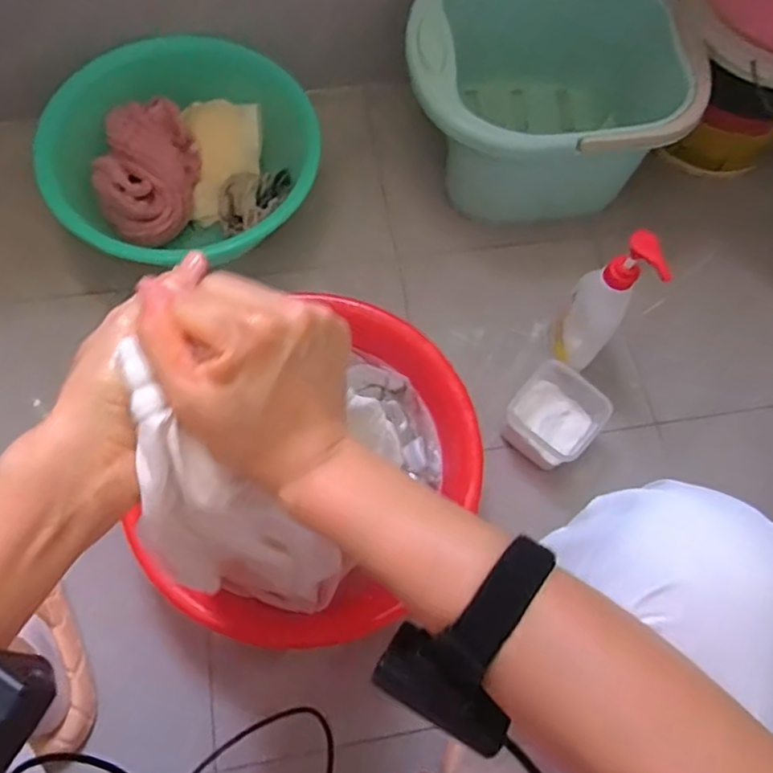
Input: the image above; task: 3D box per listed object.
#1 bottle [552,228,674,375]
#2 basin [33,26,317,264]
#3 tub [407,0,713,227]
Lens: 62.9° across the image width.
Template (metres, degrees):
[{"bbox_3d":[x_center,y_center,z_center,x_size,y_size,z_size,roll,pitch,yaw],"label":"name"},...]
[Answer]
[{"bbox_3d":[0.256,-0.087,0.768,0.063,0.248,0.088,20,70,4],"label":"bottle"},{"bbox_3d":[-0.266,-0.317,0.869,0.346,0.148,0.321,19,70,4],"label":"basin"},{"bbox_3d":[0.218,-0.402,0.912,0.383,0.232,0.301,7,69,-1],"label":"tub"}]

